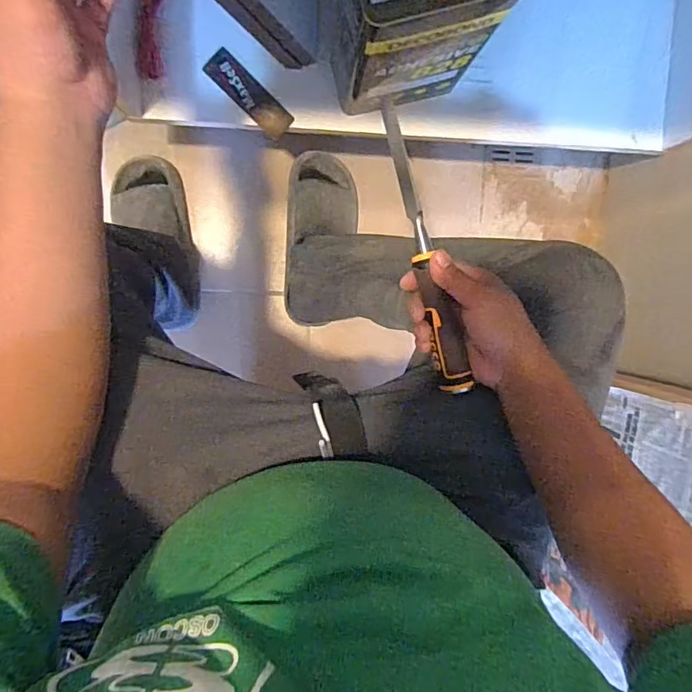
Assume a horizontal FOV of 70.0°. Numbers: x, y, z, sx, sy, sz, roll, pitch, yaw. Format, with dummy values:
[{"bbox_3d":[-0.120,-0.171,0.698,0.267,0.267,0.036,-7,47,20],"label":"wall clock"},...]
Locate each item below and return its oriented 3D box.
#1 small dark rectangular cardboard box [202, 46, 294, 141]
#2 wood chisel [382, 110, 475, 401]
[{"bbox_3d":[-0.135,-0.351,0.689,0.133,0.021,0.043,43,91,-7],"label":"small dark rectangular cardboard box"},{"bbox_3d":[0.073,-0.088,0.455,0.030,0.025,0.268,-14,90,-3],"label":"wood chisel"}]

